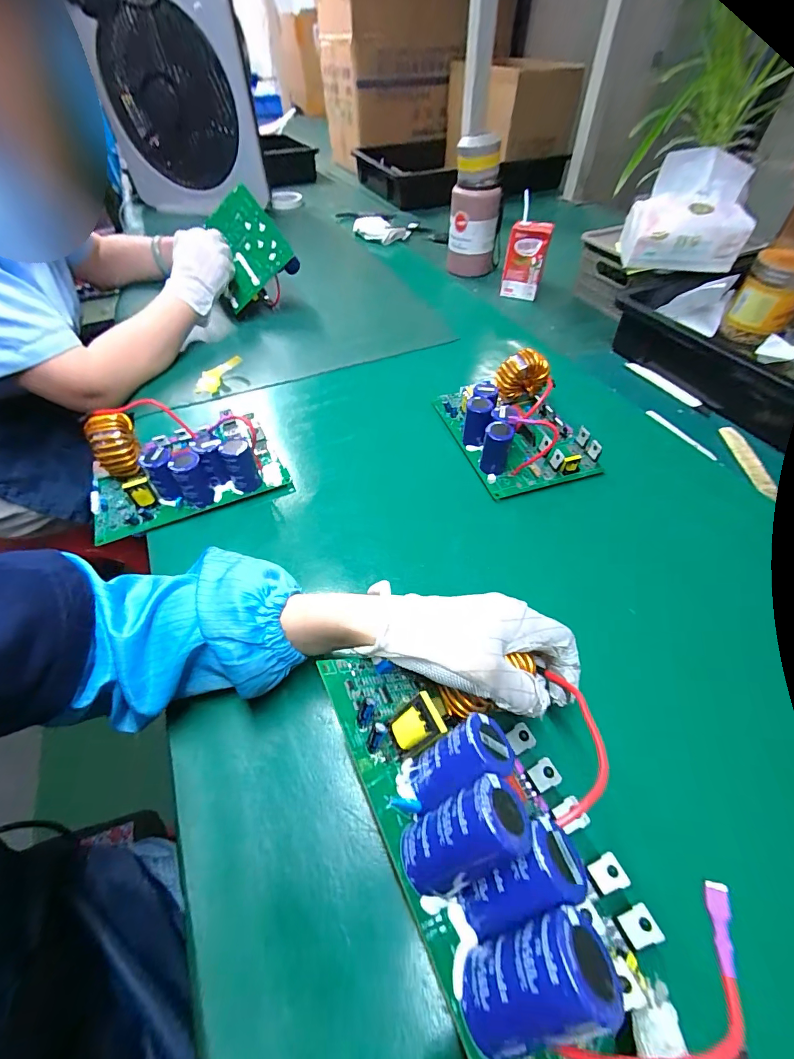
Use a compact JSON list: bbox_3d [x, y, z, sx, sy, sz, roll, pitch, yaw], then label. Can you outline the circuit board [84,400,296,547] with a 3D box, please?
[{"bbox_3d":[-0.229,-0.075,0.431,0.195,0.068,0.112,-20,54,-14],"label":"circuit board"}]

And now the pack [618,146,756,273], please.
[{"bbox_3d":[0.403,-0.435,0.559,0.144,0.111,0.083,8,51,7],"label":"pack"}]

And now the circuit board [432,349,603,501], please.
[{"bbox_3d":[0.139,-0.132,0.477,0.130,0.064,0.189,-15,52,-10],"label":"circuit board"}]

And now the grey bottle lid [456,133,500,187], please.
[{"bbox_3d":[0.140,-0.638,0.699,0.074,0.067,0.078,6,51,5],"label":"grey bottle lid"}]

